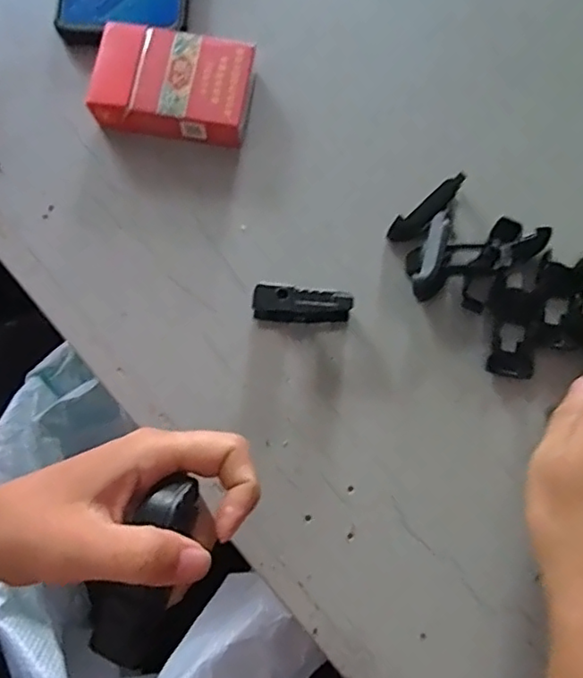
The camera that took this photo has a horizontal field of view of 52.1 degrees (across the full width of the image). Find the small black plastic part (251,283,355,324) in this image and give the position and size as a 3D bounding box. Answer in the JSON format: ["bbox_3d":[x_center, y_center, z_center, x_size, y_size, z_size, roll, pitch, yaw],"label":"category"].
[{"bbox_3d":[0.006,-0.018,0.321,0.052,0.025,0.013,4,76,0],"label":"small black plastic part"}]

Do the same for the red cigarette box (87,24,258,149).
[{"bbox_3d":[-0.068,-0.146,0.349,0.087,0.024,0.057,10,76,1],"label":"red cigarette box"}]

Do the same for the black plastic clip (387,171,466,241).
[{"bbox_3d":[0.078,-0.073,0.340,0.057,0.016,0.012,-40,80,-10],"label":"black plastic clip"}]

